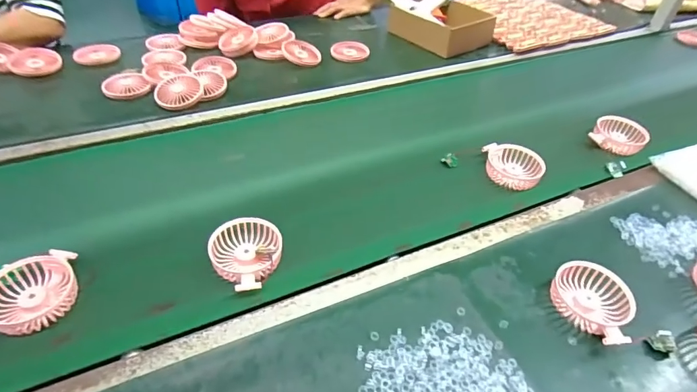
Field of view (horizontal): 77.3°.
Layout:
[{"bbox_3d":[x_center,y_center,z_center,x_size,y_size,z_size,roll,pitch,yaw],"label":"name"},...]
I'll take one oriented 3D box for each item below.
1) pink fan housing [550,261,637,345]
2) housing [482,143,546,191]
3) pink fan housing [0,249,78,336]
[{"bbox_3d":[0.293,0.128,0.528,0.090,0.029,0.090,30,46,24],"label":"pink fan housing"},{"bbox_3d":[0.274,-0.050,0.723,0.086,0.035,0.077,5,41,-3],"label":"housing"},{"bbox_3d":[-0.357,0.106,0.492,0.089,0.033,0.087,-19,47,-27],"label":"pink fan housing"}]

